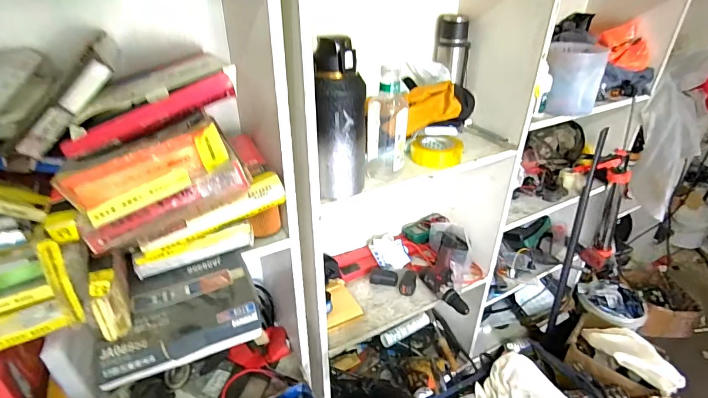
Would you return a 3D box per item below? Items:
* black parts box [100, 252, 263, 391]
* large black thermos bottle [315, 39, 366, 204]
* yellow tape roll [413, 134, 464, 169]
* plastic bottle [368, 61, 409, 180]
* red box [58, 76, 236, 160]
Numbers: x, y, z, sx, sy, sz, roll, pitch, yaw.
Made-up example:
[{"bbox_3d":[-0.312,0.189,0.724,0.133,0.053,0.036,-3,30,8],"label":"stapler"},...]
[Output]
[{"bbox_3d":[-0.257,0.171,0.573,0.212,0.049,0.165,-15,34,-23],"label":"black parts box"},{"bbox_3d":[-0.022,-0.141,0.721,0.089,0.300,0.079,1,31,2],"label":"large black thermos bottle"},{"bbox_3d":[0.211,-0.127,0.959,0.120,0.049,0.120,0,31,0],"label":"yellow tape roll"},{"bbox_3d":[0.072,-0.160,0.825,0.085,0.229,0.081,1,31,2],"label":"plastic bottle"},{"bbox_3d":[-0.273,-0.111,0.515,0.228,0.028,0.033,-28,38,-15],"label":"red box"}]

